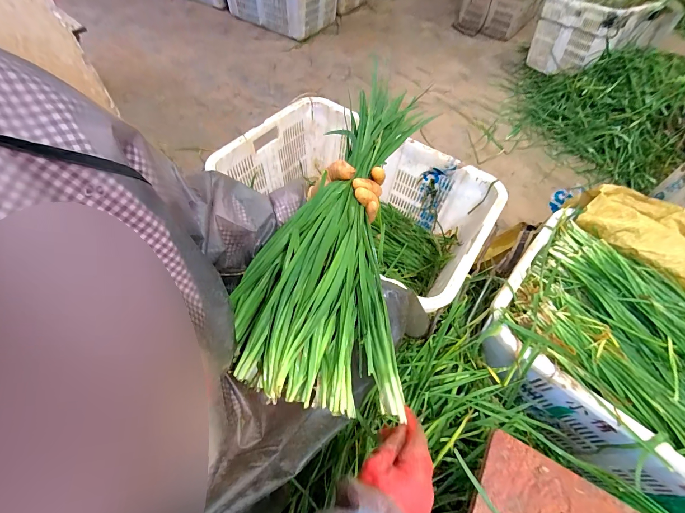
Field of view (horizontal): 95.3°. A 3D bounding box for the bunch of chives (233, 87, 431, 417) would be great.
[{"bbox_3d":[-0.008,-0.031,0.414,0.225,0.074,0.420,11,72,5],"label":"bunch of chives"}]

